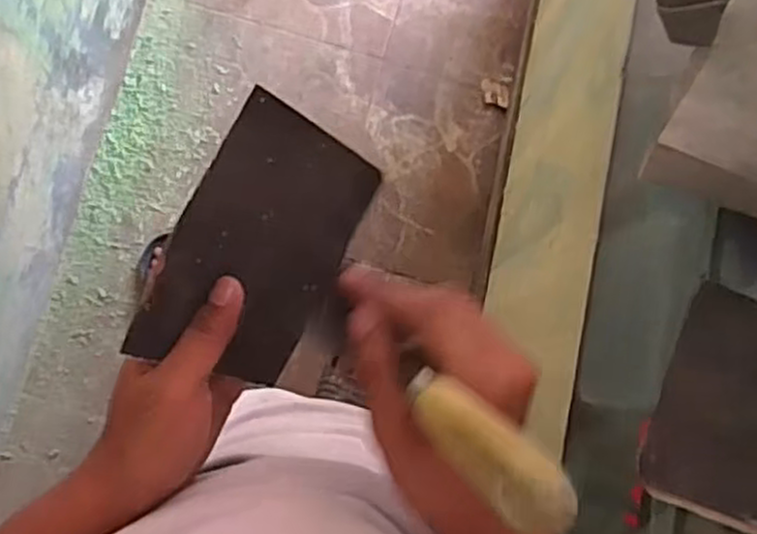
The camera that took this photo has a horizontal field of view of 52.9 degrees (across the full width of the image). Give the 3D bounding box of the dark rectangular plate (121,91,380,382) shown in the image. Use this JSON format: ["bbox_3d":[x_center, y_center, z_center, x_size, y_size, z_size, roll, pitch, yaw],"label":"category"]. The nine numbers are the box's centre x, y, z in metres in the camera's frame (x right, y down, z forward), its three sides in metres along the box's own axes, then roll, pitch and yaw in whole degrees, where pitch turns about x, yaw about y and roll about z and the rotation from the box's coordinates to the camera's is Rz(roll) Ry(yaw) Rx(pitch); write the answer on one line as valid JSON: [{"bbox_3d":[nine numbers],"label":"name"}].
[{"bbox_3d":[-0.056,-0.008,0.391,0.007,0.109,0.134,29,91,40],"label":"dark rectangular plate"}]

